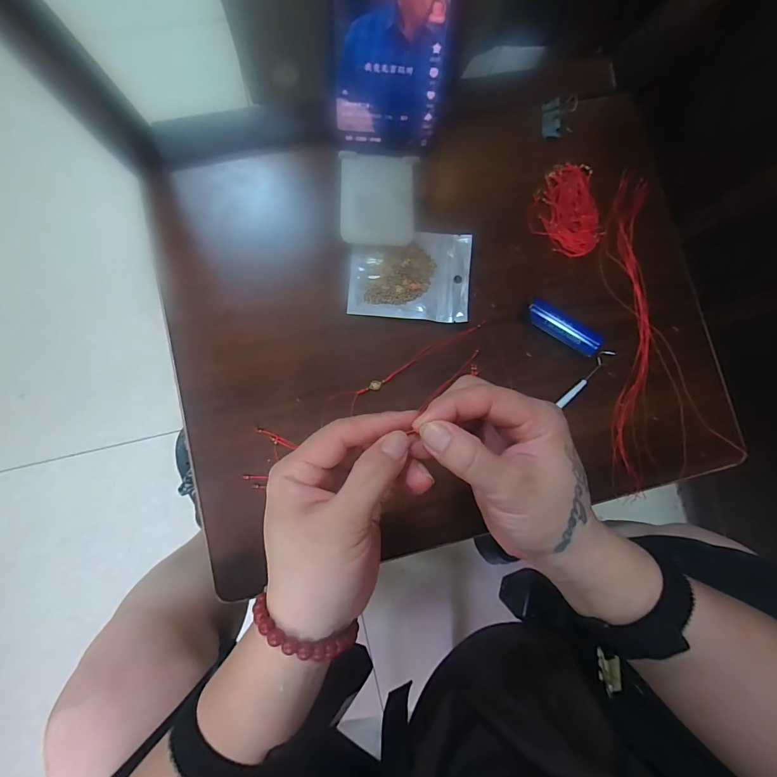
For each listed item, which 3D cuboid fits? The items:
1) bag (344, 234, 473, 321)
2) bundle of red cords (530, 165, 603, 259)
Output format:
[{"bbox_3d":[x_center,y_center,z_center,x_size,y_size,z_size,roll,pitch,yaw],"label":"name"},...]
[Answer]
[{"bbox_3d":[0.020,-0.103,0.359,0.107,0.008,0.079,4,84,-4],"label":"bag"},{"bbox_3d":[0.167,-0.168,0.378,0.062,0.007,0.086,-9,85,-5],"label":"bundle of red cords"}]

